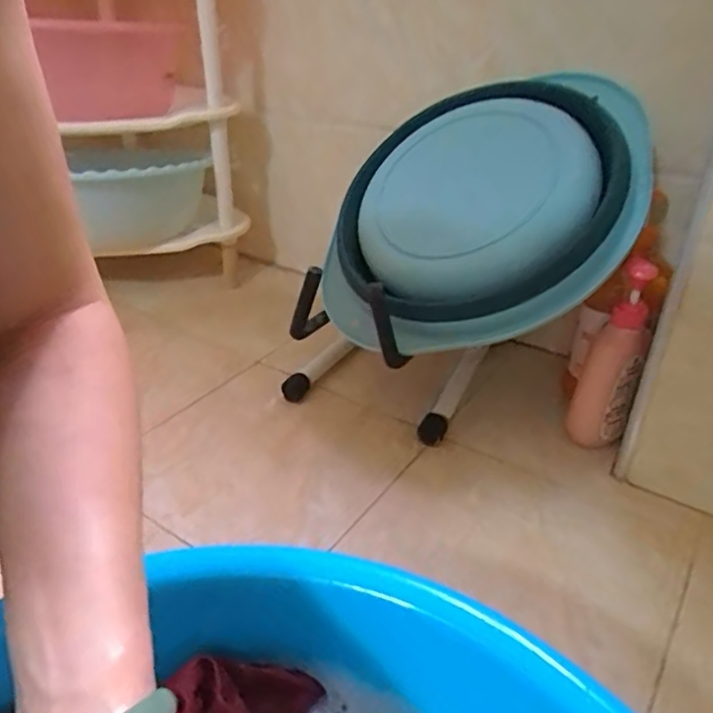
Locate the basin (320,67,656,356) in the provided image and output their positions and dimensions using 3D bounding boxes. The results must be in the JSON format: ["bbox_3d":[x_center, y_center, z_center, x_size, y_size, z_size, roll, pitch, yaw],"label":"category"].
[{"bbox_3d":[0.128,-0.178,0.706,0.377,0.076,0.344,-12,64,25],"label":"basin"}]

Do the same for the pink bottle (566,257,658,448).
[{"bbox_3d":[0.294,0.006,0.717,0.063,0.230,0.050,12,33,20],"label":"pink bottle"}]

